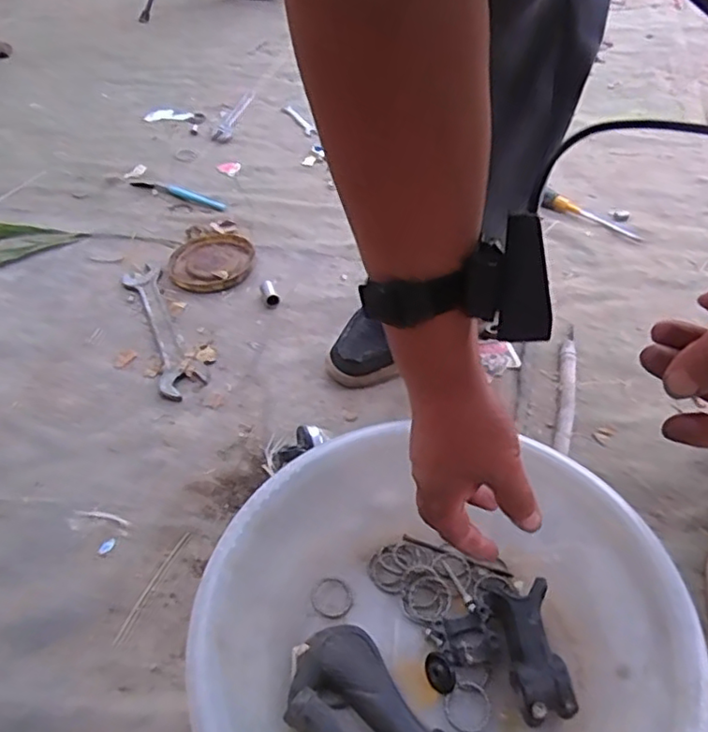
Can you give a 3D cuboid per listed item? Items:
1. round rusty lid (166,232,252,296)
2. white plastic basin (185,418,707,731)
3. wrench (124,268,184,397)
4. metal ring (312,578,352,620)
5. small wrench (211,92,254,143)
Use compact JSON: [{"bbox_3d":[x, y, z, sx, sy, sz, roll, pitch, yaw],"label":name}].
[{"bbox_3d":[-0.210,-0.153,0.906,0.120,0.015,0.133,5,49,9],"label":"round rusty lid"},{"bbox_3d":[0.059,0.209,0.470,0.339,0.121,0.335,5,49,9],"label":"white plastic basin"},{"bbox_3d":[-0.262,-0.057,0.816,0.041,0.014,0.265,-21,50,-14],"label":"wrench"},{"bbox_3d":[-0.019,0.208,0.549,0.036,0.004,0.035,5,59,-8],"label":"metal ring"},{"bbox_3d":[-0.238,-0.496,1.212,0.040,0.007,0.190,6,49,10],"label":"small wrench"}]

